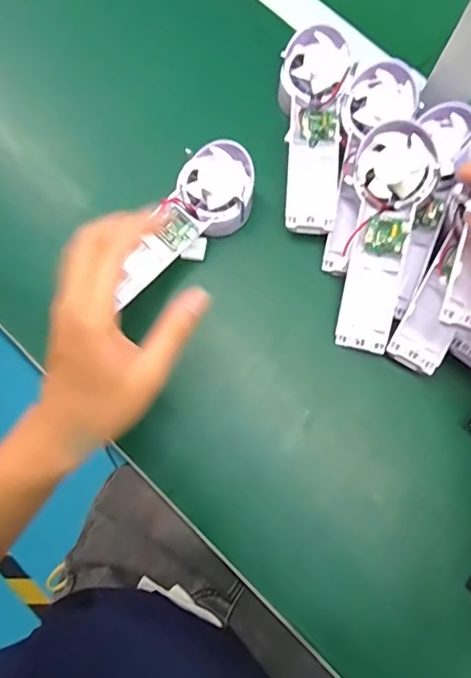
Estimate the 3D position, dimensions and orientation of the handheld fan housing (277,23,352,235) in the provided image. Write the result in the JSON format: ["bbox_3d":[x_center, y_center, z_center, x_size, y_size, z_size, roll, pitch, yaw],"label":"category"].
[{"bbox_3d":[0.065,-0.181,0.424,0.059,0.047,0.178,7,80,2],"label":"handheld fan housing"}]

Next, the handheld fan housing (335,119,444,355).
[{"bbox_3d":[0.119,-0.079,0.389,0.058,0.032,0.176,8,105,2],"label":"handheld fan housing"}]

